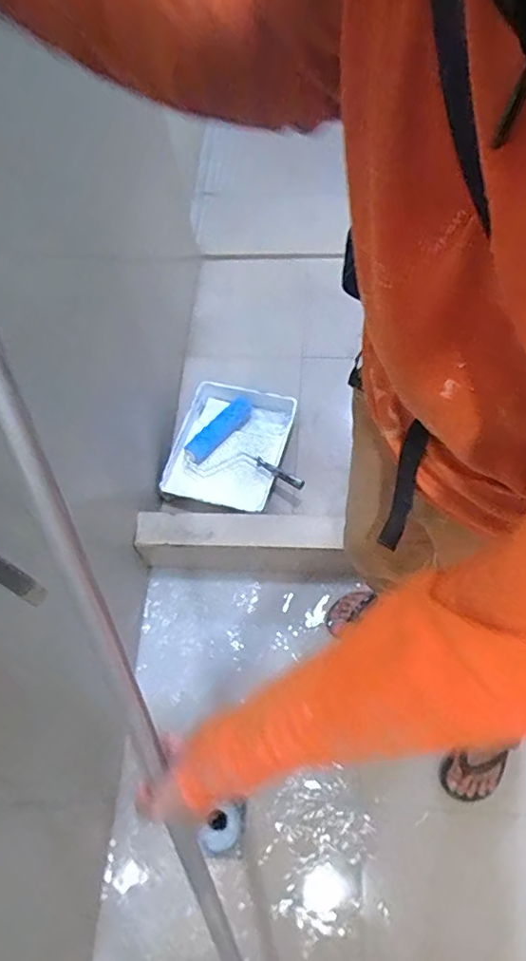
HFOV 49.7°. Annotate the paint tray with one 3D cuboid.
[{"bbox_3d":[-0.087,-0.099,1.504,0.287,0.064,0.358,11,62,12],"label":"paint tray"}]

